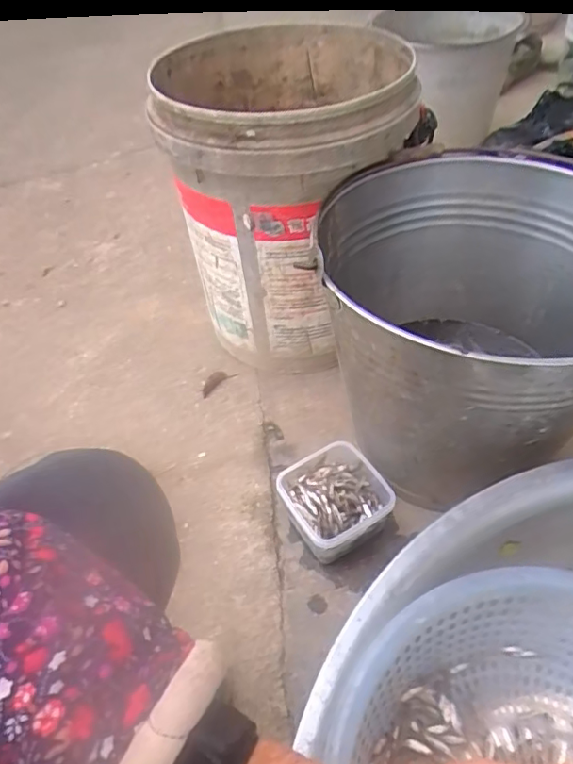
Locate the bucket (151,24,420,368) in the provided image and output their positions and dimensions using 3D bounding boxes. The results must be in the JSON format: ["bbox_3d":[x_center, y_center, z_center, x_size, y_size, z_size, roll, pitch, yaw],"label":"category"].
[{"bbox_3d":[0.003,-0.249,0.789,0.298,0.364,0.326,-2,48,2],"label":"bucket"}]

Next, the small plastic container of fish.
[{"bbox_3d":[0.056,0.136,0.627,0.111,0.073,0.106,-26,52,-19],"label":"small plastic container of fish"}]

